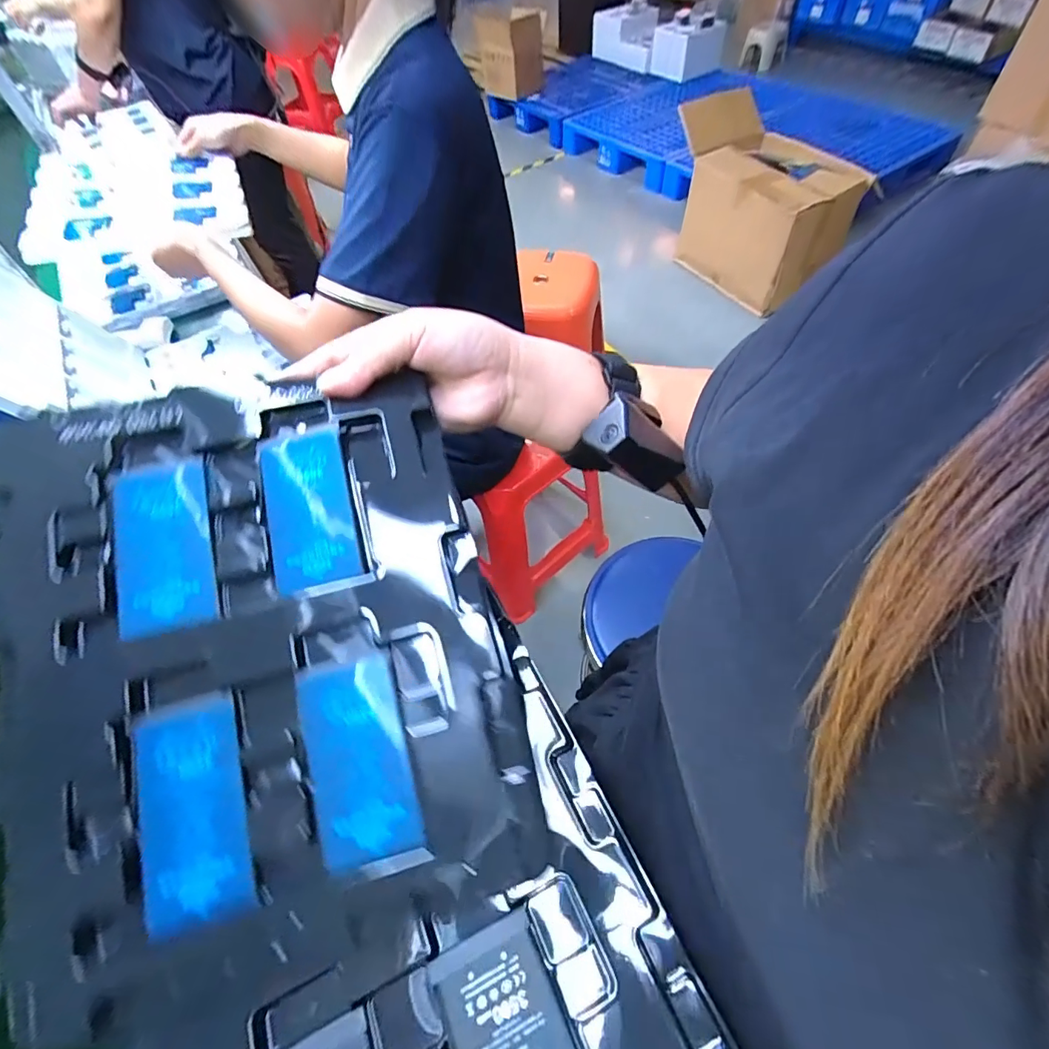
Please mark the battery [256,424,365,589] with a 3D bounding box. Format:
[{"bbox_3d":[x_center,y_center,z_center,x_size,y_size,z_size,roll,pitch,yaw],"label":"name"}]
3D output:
[{"bbox_3d":[-0.112,-0.010,0.256,0.042,0.004,0.085,-15,75,-2],"label":"battery"}]

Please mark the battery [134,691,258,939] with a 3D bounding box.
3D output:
[{"bbox_3d":[-0.145,0.123,0.216,0.043,0.004,0.087,-17,73,-7],"label":"battery"}]

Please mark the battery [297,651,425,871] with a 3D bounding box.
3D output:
[{"bbox_3d":[-0.075,0.104,0.224,0.042,0.004,0.085,-17,74,-7],"label":"battery"}]

